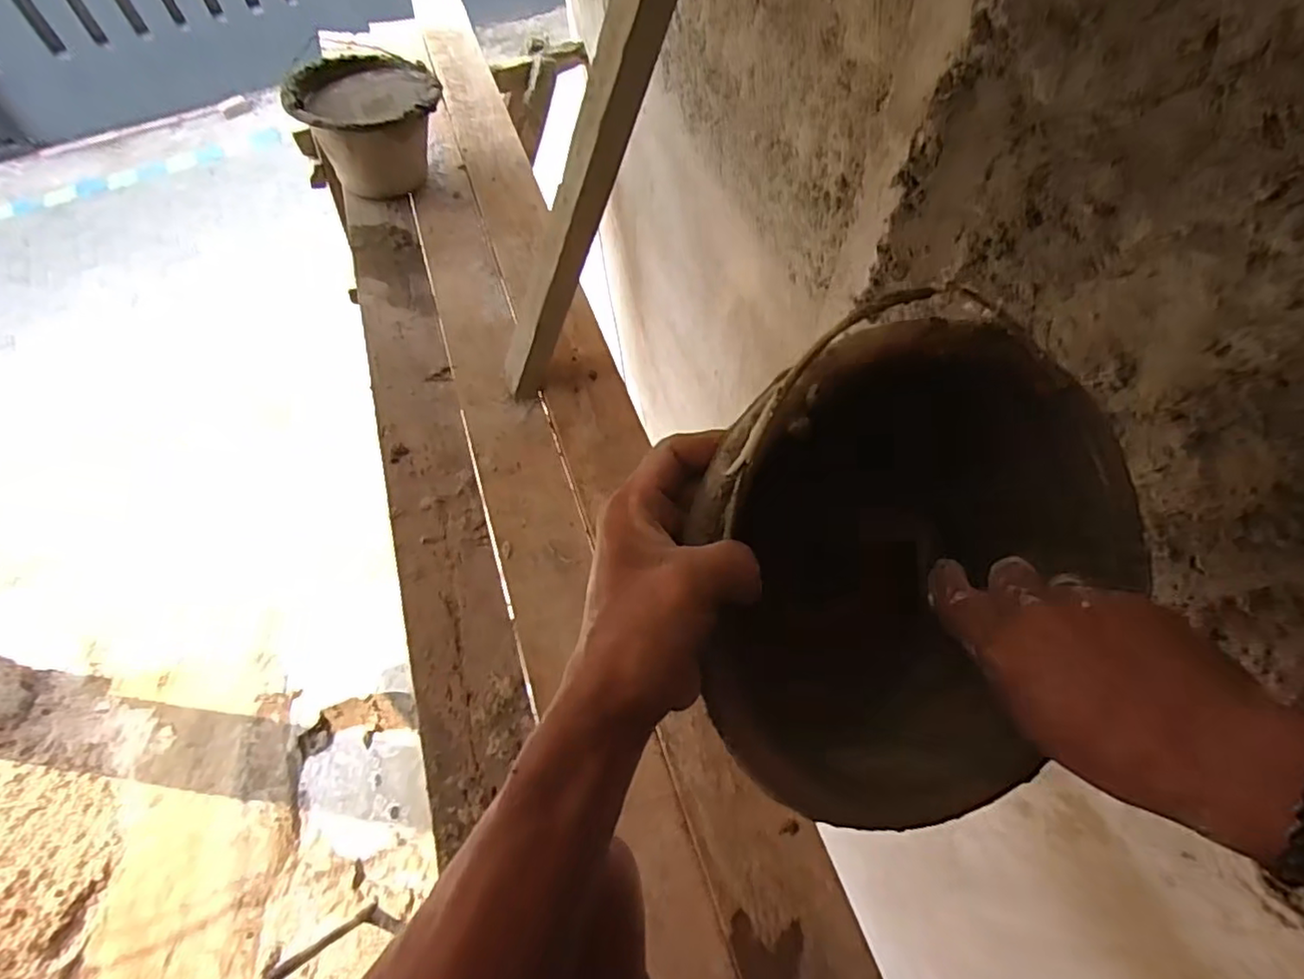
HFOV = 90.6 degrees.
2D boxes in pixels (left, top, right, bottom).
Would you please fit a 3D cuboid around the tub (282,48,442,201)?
[{"bbox_3d":[-0.495,-0.654,1.161,0.231,0.168,0.217,0,59,1],"label":"tub"}]

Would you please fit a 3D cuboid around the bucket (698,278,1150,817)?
[{"bbox_3d":[0.127,0.042,0.322,0.201,0.160,0.209,0,59,1],"label":"bucket"}]

